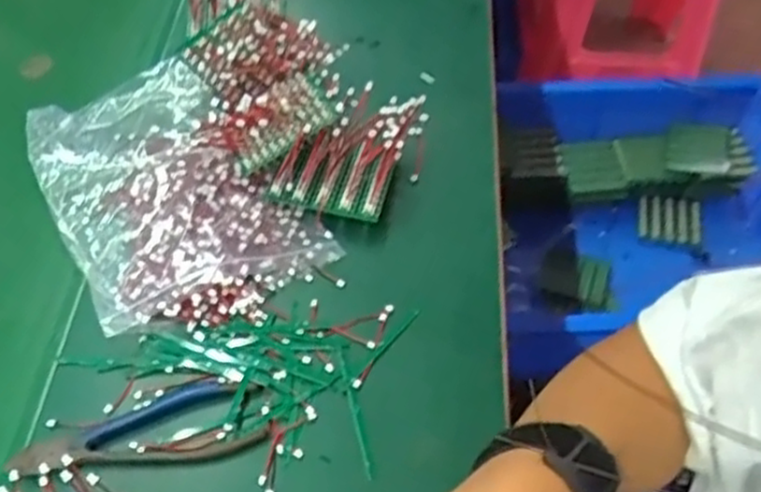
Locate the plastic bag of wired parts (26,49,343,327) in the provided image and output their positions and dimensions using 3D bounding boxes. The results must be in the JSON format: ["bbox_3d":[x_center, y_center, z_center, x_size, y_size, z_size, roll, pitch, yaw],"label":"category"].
[{"bbox_3d":[-0.165,-0.046,0.552,0.155,0.030,0.241,-30,60,-21],"label":"plastic bag of wired parts"}]

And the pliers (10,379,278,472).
[{"bbox_3d":[-0.143,0.112,0.448,0.142,0.015,0.051,-13,56,-11],"label":"pliers"}]

